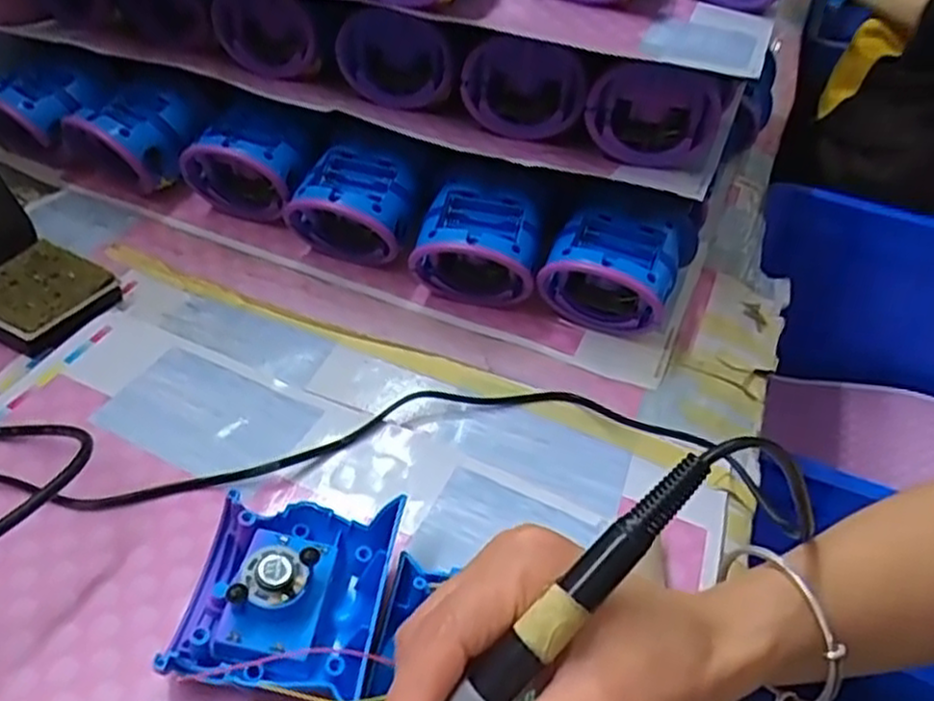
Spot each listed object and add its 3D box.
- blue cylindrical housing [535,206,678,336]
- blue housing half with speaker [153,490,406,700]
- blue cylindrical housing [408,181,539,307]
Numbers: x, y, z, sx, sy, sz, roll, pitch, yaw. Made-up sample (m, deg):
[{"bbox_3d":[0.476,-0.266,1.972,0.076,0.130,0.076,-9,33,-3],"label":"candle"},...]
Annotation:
[{"bbox_3d":[0.093,-0.046,0.490,0.081,0.070,0.072,17,43,13],"label":"blue cylindrical housing"},{"bbox_3d":[-0.078,0.103,0.319,0.083,0.040,0.083,7,41,1],"label":"blue housing half with speaker"},{"bbox_3d":[0.008,-0.064,0.497,0.080,0.069,0.065,11,42,6],"label":"blue cylindrical housing"}]

